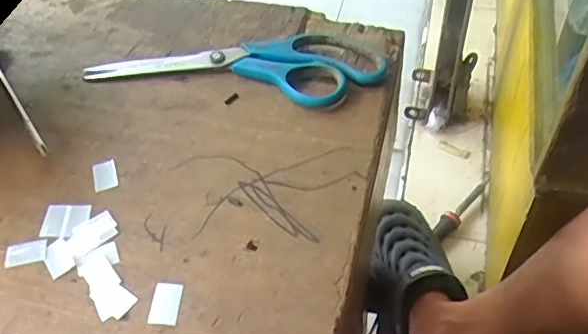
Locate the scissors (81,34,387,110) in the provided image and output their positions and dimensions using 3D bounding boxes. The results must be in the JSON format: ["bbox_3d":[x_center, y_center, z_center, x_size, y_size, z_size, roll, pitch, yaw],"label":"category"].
[{"bbox_3d":[-0.046,-0.082,0.443,0.227,0.018,0.069,11,52,13],"label":"scissors"}]

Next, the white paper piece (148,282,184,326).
[{"bbox_3d":[-0.074,0.078,0.328,0.016,0.004,0.025,1,51,6],"label":"white paper piece"}]

